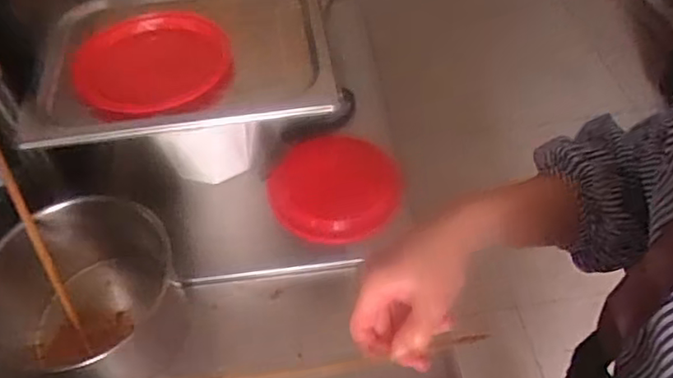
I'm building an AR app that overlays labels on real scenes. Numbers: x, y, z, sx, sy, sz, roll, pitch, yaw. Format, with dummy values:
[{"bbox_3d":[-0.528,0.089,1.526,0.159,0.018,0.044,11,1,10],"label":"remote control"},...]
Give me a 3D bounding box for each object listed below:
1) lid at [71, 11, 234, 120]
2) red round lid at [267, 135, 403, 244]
[{"bbox_3d":[-0.192,-0.143,0.647,0.152,0.017,0.174,-5,51,0],"label":"lid"},{"bbox_3d":[-0.002,-0.002,0.749,0.158,0.028,0.148,-1,50,1],"label":"red round lid"}]

